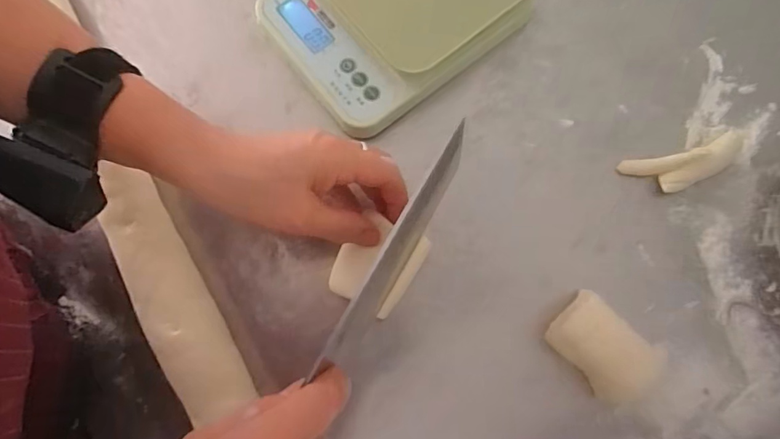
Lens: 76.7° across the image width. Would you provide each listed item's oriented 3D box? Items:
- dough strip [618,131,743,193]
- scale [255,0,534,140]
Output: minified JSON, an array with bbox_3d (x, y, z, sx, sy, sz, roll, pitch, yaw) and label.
[{"bbox_3d":[0.227,-0.041,0.376,0.091,0.018,0.032,-14,78,-1],"label":"dough strip"},{"bbox_3d":[0.008,-0.176,0.403,0.202,0.030,0.151,-39,80,-6],"label":"scale"}]

